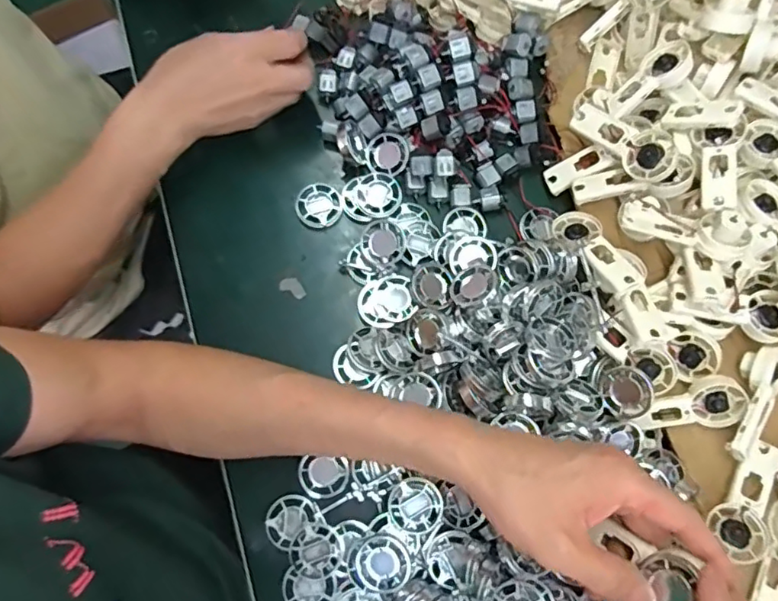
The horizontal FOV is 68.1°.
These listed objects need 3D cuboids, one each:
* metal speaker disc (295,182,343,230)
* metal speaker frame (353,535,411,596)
[{"bbox_3d":[-0.062,-0.084,0.512,0.040,0.011,0.041,0,76,-2],"label":"metal speaker disc"},{"bbox_3d":[-0.004,0.192,0.420,0.039,0.021,0.038,-26,78,-8],"label":"metal speaker frame"}]

